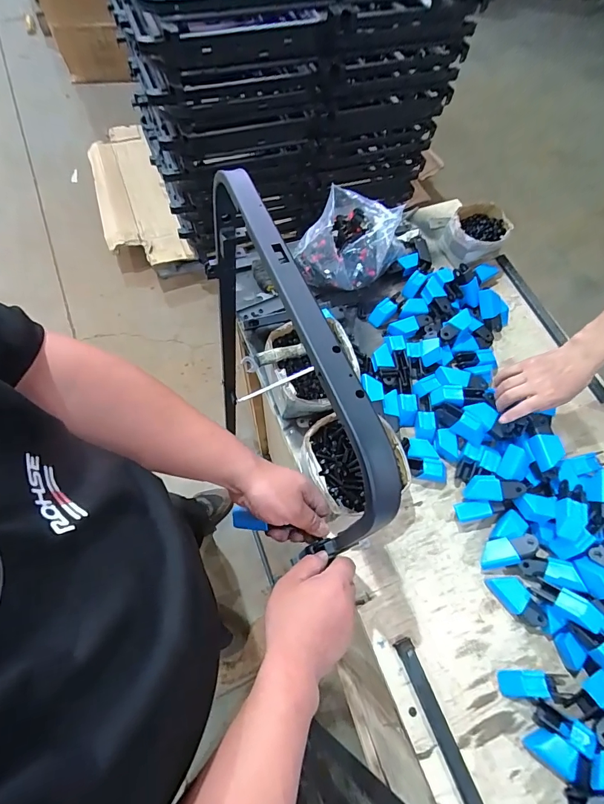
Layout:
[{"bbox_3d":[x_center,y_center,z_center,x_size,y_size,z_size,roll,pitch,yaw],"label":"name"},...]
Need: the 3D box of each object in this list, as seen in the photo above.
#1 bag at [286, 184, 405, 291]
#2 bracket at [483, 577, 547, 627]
[{"bbox_3d":[0.089,-0.312,0.774,0.176,0.123,0.182,30,66,10],"label":"bag"},{"bbox_3d":[0.310,0.287,0.558,0.042,0.035,0.090,-32,70,-17],"label":"bracket"}]

